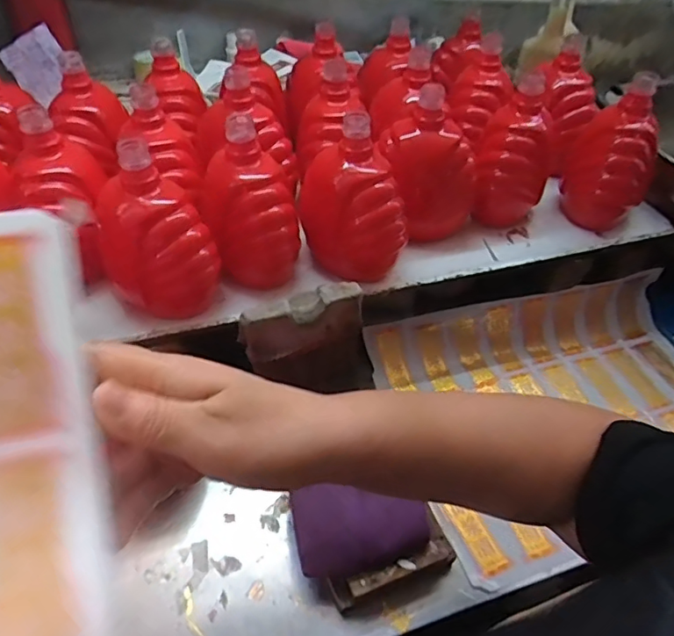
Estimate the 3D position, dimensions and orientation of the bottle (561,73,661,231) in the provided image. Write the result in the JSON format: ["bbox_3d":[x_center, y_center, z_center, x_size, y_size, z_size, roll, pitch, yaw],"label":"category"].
[{"bbox_3d":[0.322,-0.188,0.617,0.099,0.150,0.090,30,53,19],"label":"bottle"}]

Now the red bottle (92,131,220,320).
[{"bbox_3d":[-0.175,-0.087,0.506,0.099,0.151,0.110,-23,55,-24],"label":"red bottle"}]

